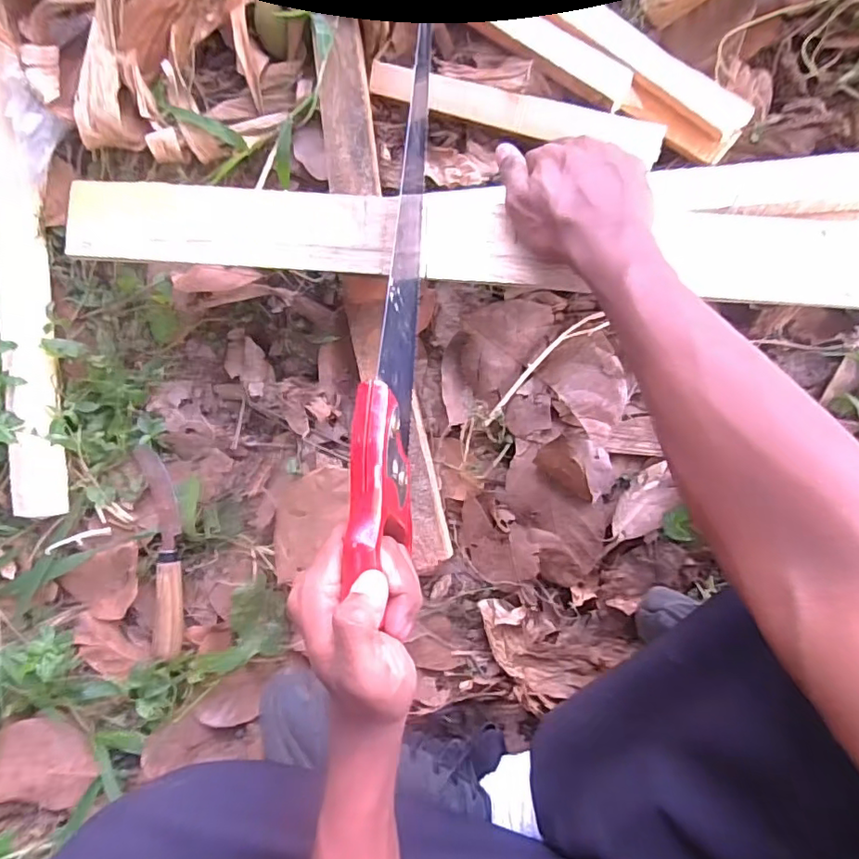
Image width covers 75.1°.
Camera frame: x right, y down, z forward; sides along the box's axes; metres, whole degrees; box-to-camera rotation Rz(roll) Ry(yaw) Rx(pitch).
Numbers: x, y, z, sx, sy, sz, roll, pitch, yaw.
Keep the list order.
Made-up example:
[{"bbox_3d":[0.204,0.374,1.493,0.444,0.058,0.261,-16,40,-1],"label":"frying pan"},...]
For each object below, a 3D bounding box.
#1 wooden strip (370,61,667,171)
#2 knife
[{"bbox_3d":[0.065,-0.260,0.455,0.245,0.016,0.027,20,93,10],"label":"wooden strip"},{"bbox_3d":[-0.237,0.108,0.500,0.038,0.014,0.184,-9,88,10],"label":"knife"}]

